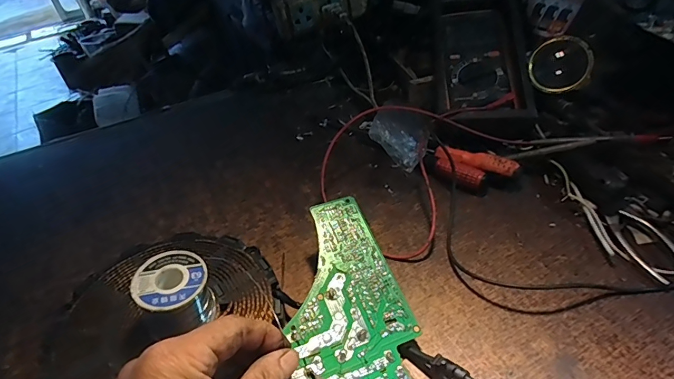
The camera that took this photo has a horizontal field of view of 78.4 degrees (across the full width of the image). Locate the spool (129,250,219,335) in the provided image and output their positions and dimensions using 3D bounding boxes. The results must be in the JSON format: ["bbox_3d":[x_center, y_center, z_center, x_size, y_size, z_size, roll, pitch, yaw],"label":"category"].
[{"bbox_3d":[-0.121,0.085,0.318,0.053,0.056,0.050,-4,42,3],"label":"spool"}]

